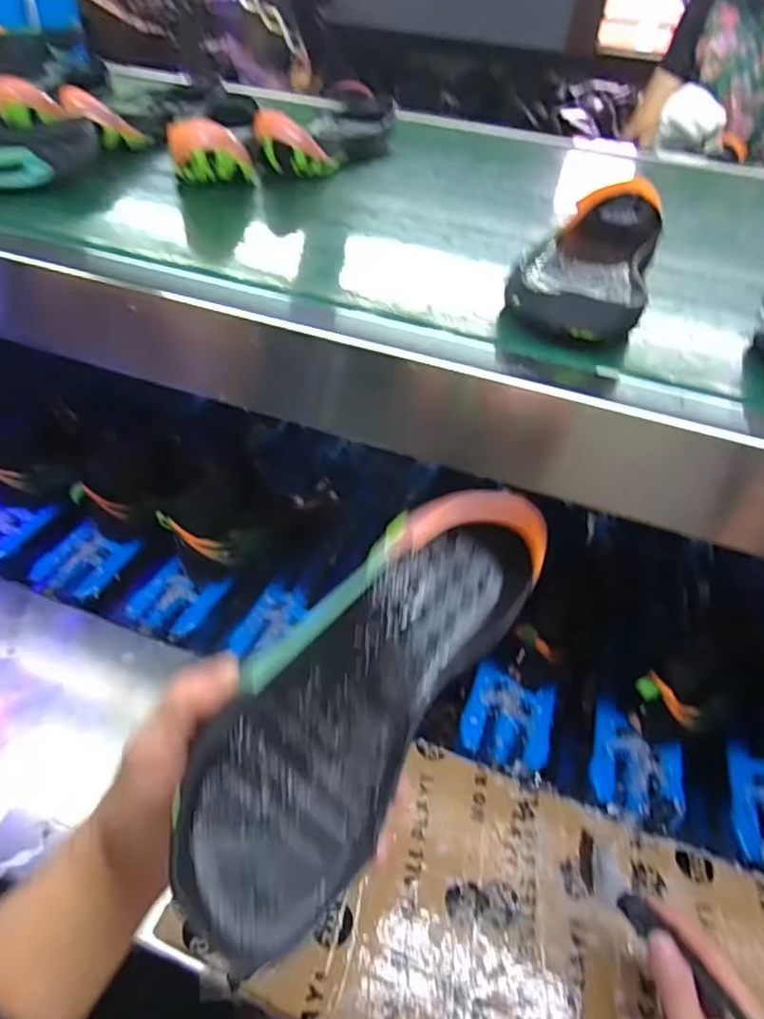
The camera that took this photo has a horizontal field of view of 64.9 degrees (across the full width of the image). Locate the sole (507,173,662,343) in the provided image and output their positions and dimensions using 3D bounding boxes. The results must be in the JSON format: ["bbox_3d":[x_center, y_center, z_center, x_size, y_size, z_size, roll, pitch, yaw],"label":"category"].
[{"bbox_3d":[0.163,-0.193,0.467,0.088,0.054,0.245,19,45,14],"label":"sole"}]

